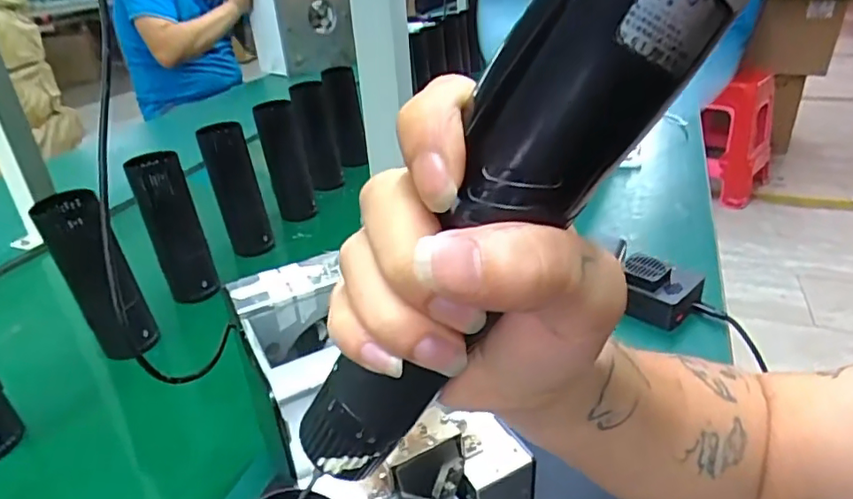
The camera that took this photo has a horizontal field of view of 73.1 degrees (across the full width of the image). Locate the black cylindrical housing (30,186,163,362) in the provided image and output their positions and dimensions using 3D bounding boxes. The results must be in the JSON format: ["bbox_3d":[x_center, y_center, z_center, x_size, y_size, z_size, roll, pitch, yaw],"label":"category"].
[{"bbox_3d":[-0.310,0.034,0.551,0.058,0.179,0.047,-24,35,-28],"label":"black cylindrical housing"}]

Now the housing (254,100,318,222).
[{"bbox_3d":[-0.200,-0.122,0.808,0.058,0.167,0.064,-9,29,-14],"label":"housing"}]

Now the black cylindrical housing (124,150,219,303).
[{"bbox_3d":[-0.275,-0.019,0.631,0.055,0.162,0.044,-16,32,-17],"label":"black cylindrical housing"}]

